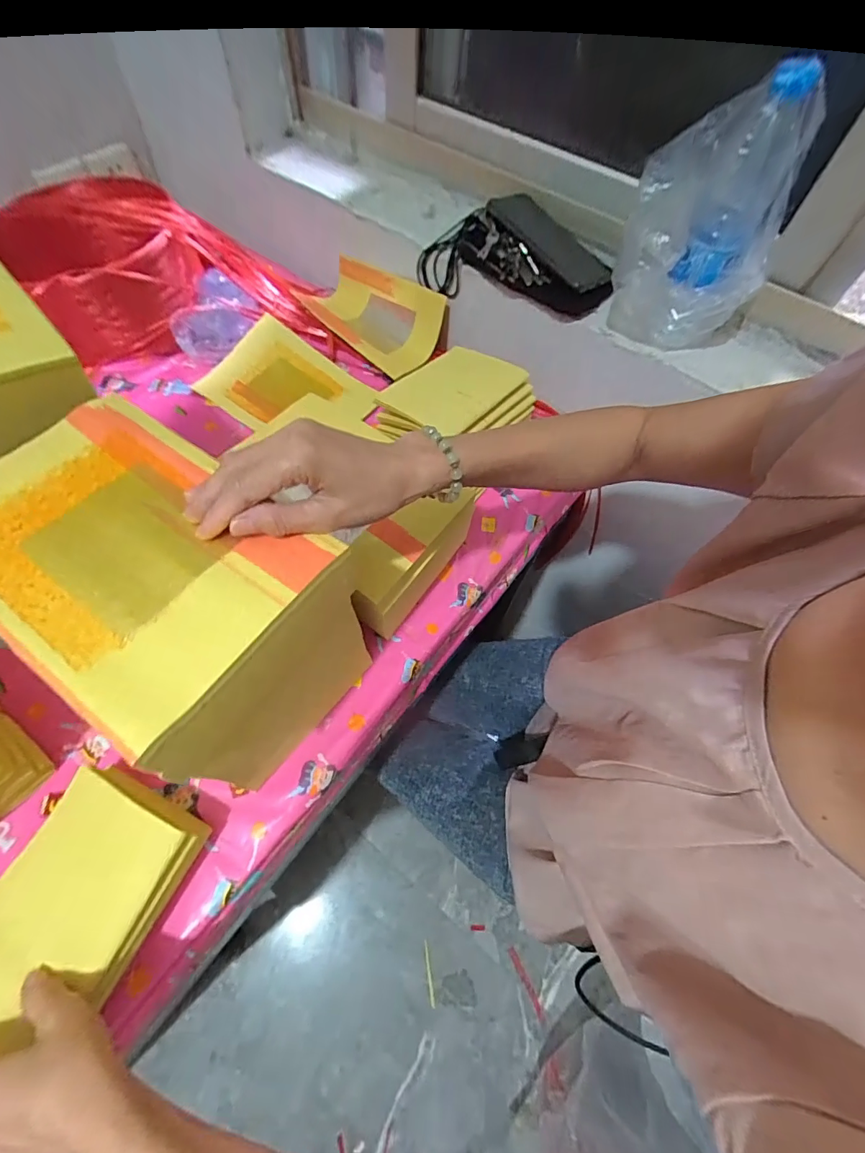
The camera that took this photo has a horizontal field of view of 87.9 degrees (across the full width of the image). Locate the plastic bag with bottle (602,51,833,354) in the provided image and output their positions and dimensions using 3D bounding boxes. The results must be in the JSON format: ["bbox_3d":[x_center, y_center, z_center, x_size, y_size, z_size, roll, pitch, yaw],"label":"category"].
[{"bbox_3d":[0.267,-0.329,0.443,0.143,0.222,0.126,30,64,12],"label":"plastic bag with bottle"}]

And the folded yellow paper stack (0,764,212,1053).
[{"bbox_3d":[-0.274,0.248,0.348,0.127,0.046,0.157,22,62,8],"label":"folded yellow paper stack"}]

